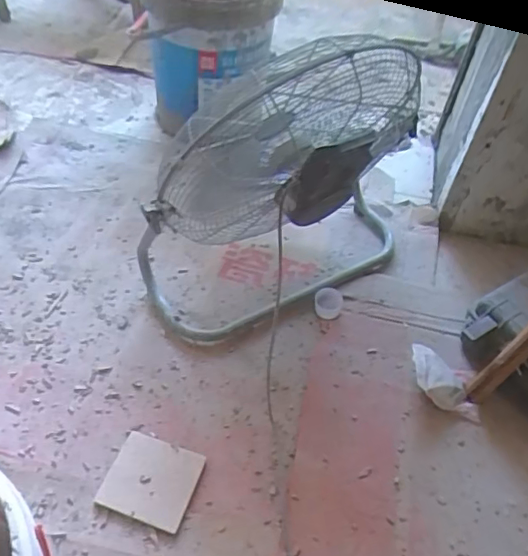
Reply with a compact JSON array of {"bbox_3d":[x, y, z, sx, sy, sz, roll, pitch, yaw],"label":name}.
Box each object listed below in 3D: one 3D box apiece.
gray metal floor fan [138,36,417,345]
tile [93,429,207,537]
[{"bbox_3d":[0.060,-0.190,1.036,0.562,0.518,0.250,-27,56,-26],"label":"gray metal floor fan"},{"bbox_3d":[-0.173,0.311,0.881,0.133,0.011,0.124,16,49,9],"label":"tile"}]

